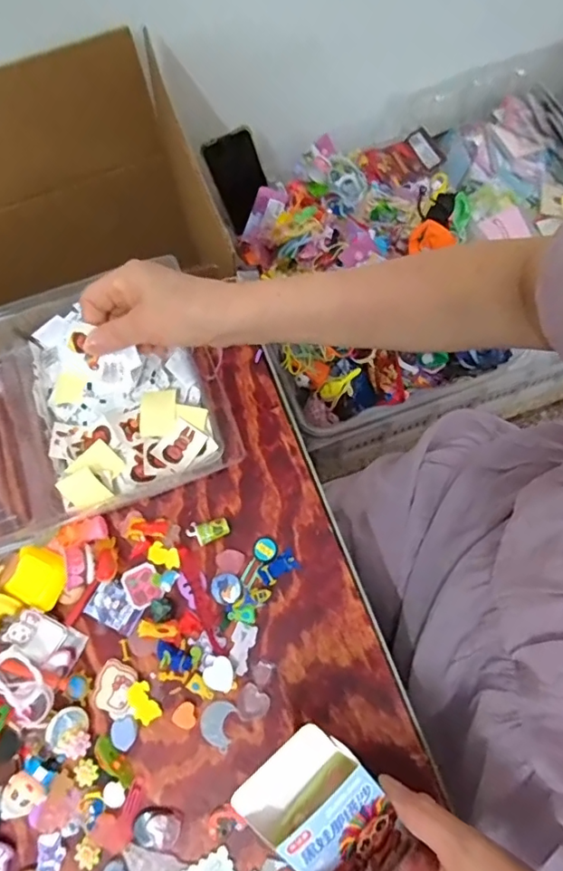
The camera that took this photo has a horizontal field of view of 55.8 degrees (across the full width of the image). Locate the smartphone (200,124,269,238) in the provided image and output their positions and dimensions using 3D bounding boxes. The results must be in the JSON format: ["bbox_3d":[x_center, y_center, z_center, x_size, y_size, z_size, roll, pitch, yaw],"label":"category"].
[{"bbox_3d":[-0.059,-0.376,0.788,0.074,0.138,0.009,-21,52,7],"label":"smartphone"}]

